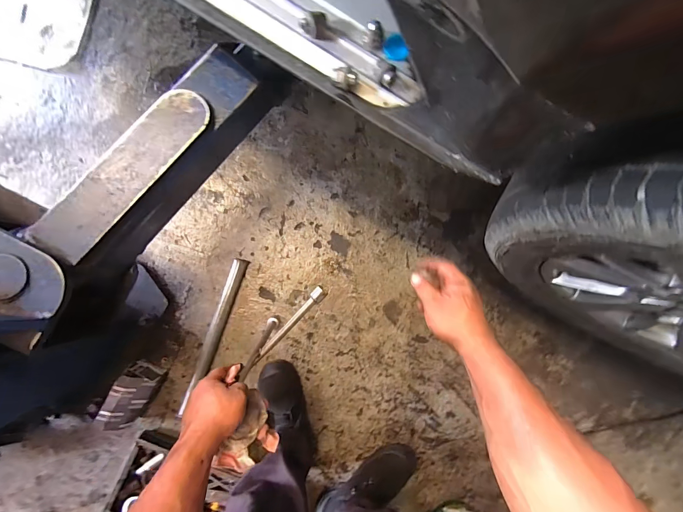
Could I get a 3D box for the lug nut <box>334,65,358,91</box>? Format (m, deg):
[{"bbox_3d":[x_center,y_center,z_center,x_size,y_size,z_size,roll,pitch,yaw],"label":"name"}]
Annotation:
[{"bbox_3d":[0.004,-0.225,0.424,0.032,0.022,0.026,22,85,-7],"label":"lug nut"}]

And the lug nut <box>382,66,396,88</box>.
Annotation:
[{"bbox_3d":[0.060,-0.230,0.430,0.017,0.019,0.022,24,85,-6],"label":"lug nut"}]

